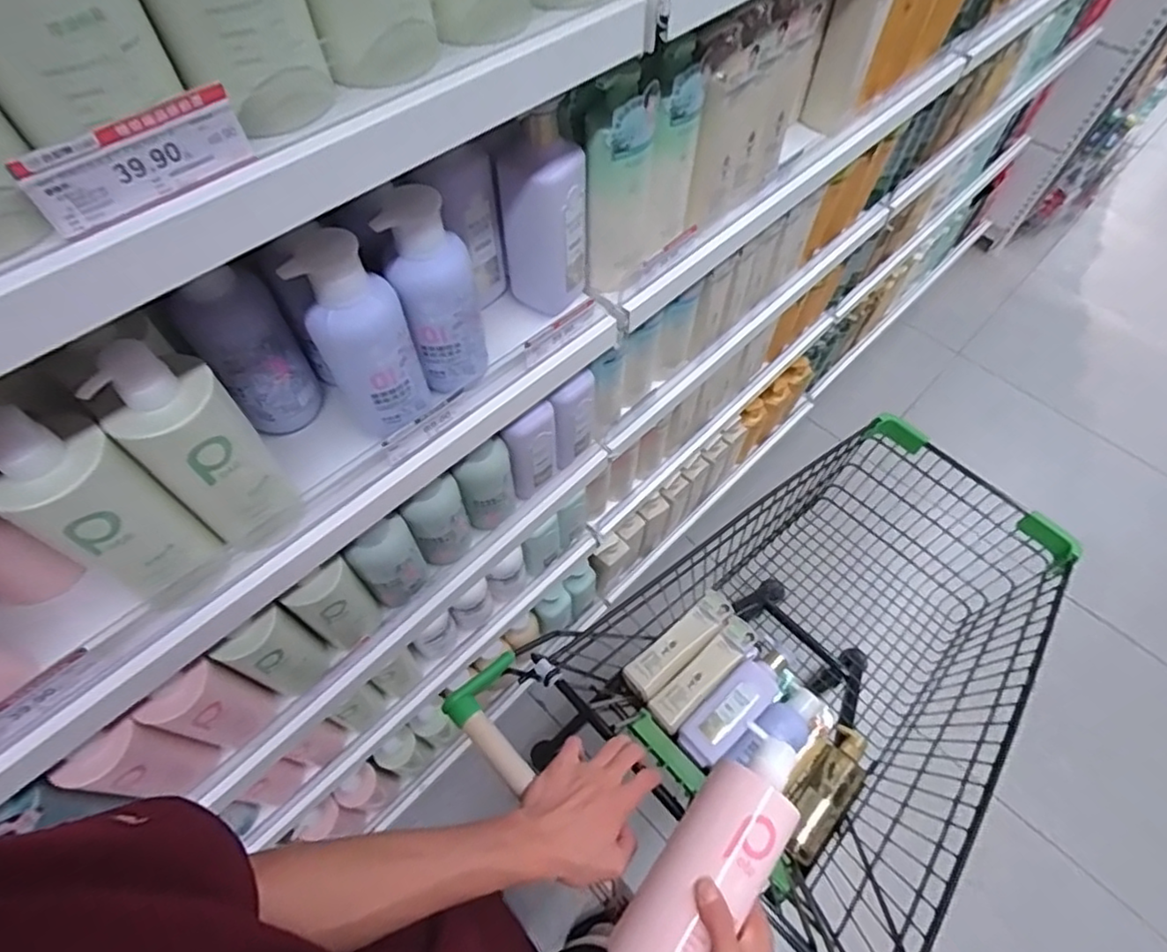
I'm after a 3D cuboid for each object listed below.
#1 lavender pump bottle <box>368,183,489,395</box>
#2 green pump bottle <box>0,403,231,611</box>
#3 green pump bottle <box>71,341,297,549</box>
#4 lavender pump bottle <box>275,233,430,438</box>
[{"bbox_3d":[-0.134,-0.161,0.574,0.077,0.191,0.073,-14,61,-10],"label":"lavender pump bottle"},{"bbox_3d":[-0.353,0.031,0.464,0.063,0.206,0.075,35,64,17],"label":"green pump bottle"},{"bbox_3d":[-0.301,-0.015,0.490,0.082,0.199,0.067,-35,67,-20],"label":"green pump bottle"},{"bbox_3d":[-0.193,-0.116,0.544,0.081,0.179,0.068,-28,64,-17],"label":"lavender pump bottle"}]

